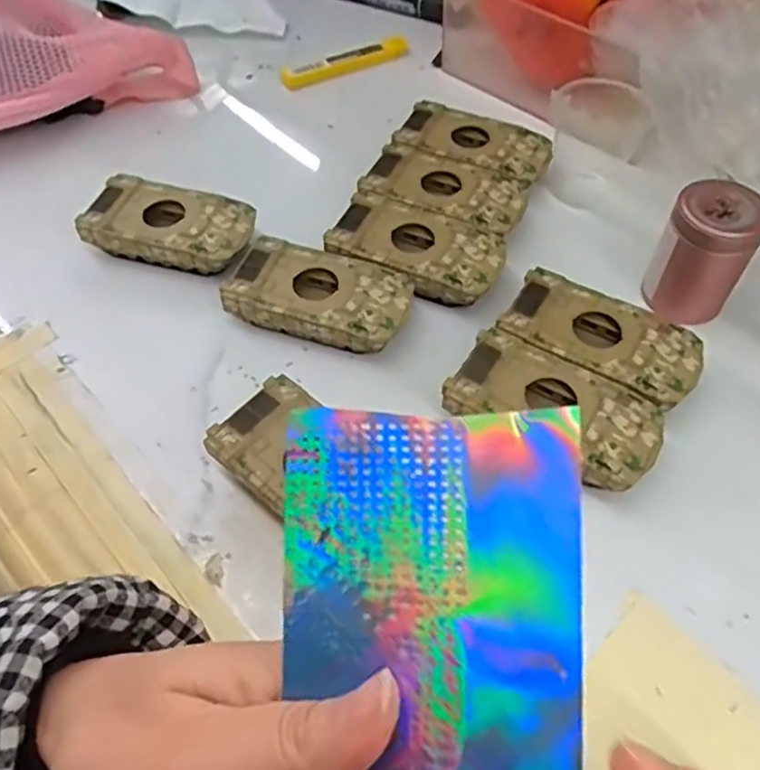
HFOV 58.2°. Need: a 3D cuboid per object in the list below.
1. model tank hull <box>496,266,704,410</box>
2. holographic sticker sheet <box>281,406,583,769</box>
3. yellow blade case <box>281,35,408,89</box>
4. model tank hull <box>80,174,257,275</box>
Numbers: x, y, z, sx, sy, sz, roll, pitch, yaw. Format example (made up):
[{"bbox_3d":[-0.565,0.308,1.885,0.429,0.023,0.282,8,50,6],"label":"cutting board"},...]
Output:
[{"bbox_3d":[0.113,-0.021,0.351,0.095,0.021,0.050,27,60,19],"label":"model tank hull"},{"bbox_3d":[0.010,0.069,0.168,0.074,0.009,0.123,-1,78,18],"label":"holographic sticker sheet"},{"bbox_3d":[-0.025,-0.249,0.523,0.106,0.011,0.013,-27,59,-16],"label":"yellow blade case"},{"bbox_3d":[-0.123,-0.092,0.407,0.094,0.029,0.050,12,57,10],"label":"model tank hull"}]

